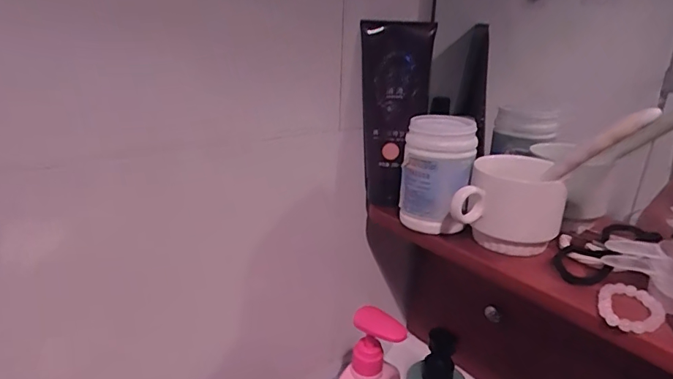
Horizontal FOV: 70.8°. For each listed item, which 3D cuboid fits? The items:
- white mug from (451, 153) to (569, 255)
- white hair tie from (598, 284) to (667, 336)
[{"bbox_3d":[0.150,0.012,0.433,0.092,0.071,0.070,4,20,6],"label":"white mug"},{"bbox_3d":[0.210,0.084,0.338,0.040,0.008,0.053,14,23,29],"label":"white hair tie"}]

